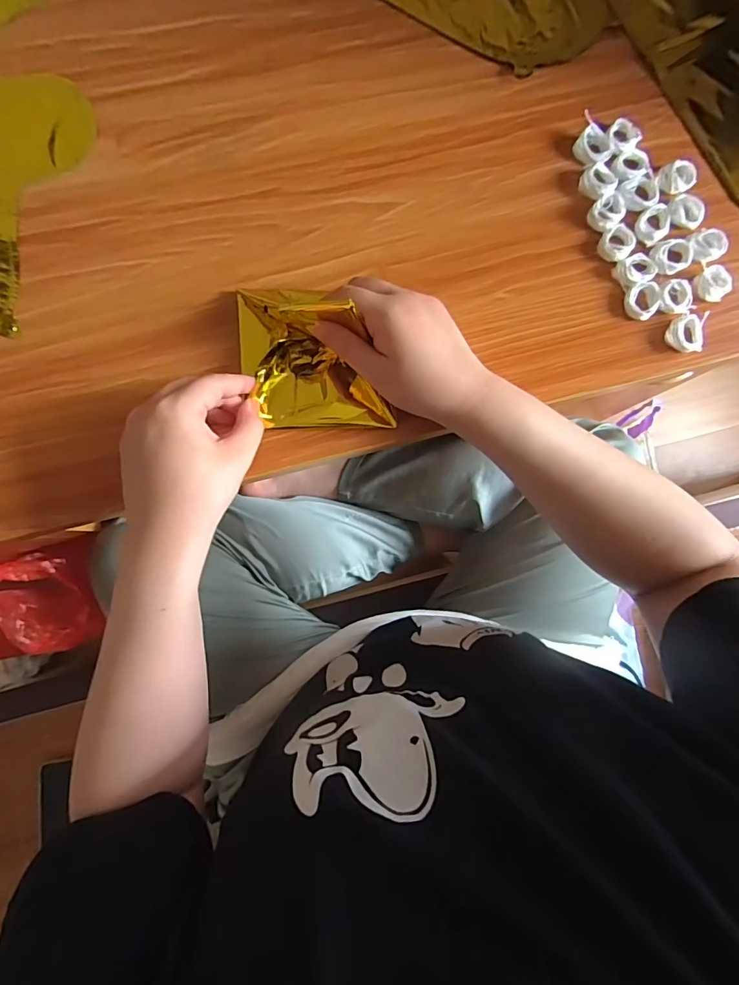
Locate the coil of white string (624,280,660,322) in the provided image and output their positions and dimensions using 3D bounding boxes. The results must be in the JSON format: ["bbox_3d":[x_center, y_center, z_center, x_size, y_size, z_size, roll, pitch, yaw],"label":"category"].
[{"bbox_3d":[0.232,-0.163,0.381,0.024,0.008,0.033,7,85,-3],"label":"coil of white string"}]

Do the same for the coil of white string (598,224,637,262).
[{"bbox_3d":[0.214,-0.216,0.387,0.033,0.009,0.028,-41,89,-6],"label":"coil of white string"}]

